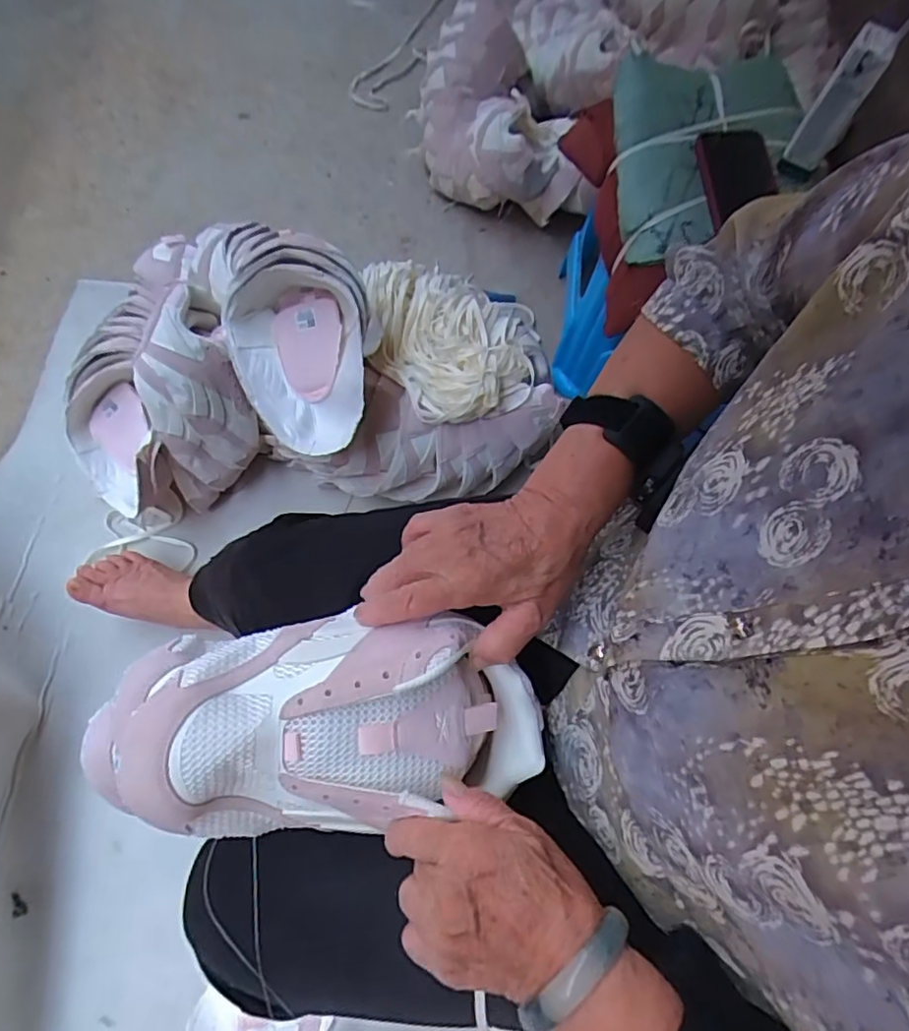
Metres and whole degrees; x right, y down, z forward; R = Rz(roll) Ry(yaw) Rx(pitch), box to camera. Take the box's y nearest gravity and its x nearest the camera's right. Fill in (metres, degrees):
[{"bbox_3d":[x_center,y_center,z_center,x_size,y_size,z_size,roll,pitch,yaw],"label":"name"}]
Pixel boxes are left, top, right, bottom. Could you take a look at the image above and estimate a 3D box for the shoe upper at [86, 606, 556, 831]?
[{"bbox_3d":[-0.071,0.124,0.354,0.240,0.086,0.113,-1,66,-6],"label":"shoe upper"}]

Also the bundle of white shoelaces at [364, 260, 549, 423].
[{"bbox_3d":[-0.007,-0.263,0.803,0.222,0.077,0.318,-30,73,-17],"label":"bundle of white shoelaces"}]

